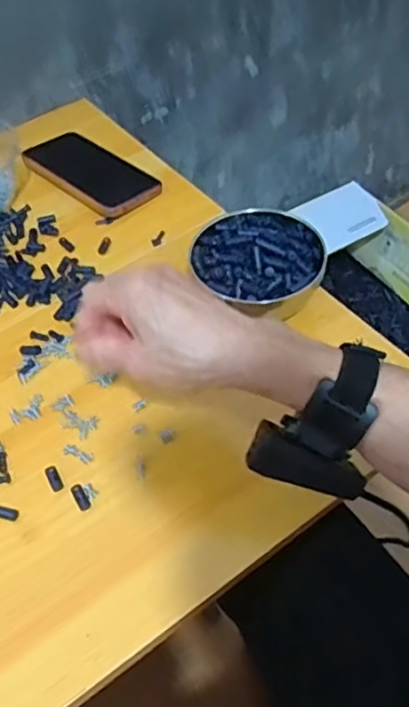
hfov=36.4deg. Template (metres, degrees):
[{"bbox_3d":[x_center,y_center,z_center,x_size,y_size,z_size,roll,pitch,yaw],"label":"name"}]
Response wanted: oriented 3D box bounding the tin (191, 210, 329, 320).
[{"bbox_3d":[0.045,-0.069,0.522,0.104,0.061,0.104,-3,51,4],"label":"tin"}]

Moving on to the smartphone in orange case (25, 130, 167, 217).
[{"bbox_3d":[-0.121,-0.194,0.666,0.161,0.009,0.074,35,63,29],"label":"smartphone in orange case"}]

